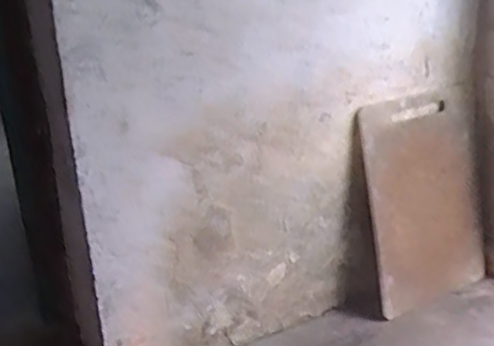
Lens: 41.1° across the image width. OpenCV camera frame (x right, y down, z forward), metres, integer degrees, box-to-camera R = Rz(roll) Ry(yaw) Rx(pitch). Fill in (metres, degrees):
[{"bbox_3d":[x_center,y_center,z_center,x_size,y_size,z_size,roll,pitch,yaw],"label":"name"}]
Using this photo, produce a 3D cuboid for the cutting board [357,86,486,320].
[{"bbox_3d":[0.347,0.053,1.291,0.269,0.405,0.018,-14,11,-26],"label":"cutting board"}]

